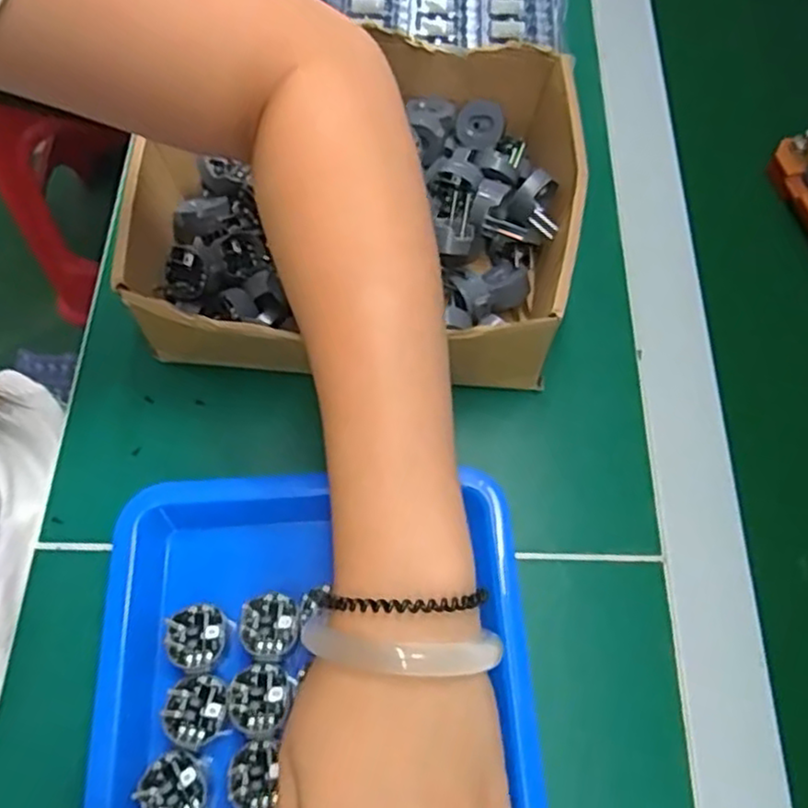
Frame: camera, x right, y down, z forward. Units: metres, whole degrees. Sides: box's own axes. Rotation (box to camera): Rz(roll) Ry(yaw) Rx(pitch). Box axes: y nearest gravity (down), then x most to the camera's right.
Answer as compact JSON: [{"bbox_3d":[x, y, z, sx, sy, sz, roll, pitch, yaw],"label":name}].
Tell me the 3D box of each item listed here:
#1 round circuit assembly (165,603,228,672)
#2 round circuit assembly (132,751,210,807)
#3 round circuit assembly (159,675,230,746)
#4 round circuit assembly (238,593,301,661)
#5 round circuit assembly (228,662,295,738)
[{"bbox_3d":[-0.091,0.100,0.304,0.026,0.004,0.026,1,66,-2],"label":"round circuit assembly"},{"bbox_3d":[-0.092,0.154,0.279,0.027,0.004,0.026,1,66,-2],"label":"round circuit assembly"},{"bbox_3d":[-0.087,0.127,0.292,0.026,0.004,0.027,1,66,-2],"label":"round circuit assembly"},{"bbox_3d":[-0.059,0.097,0.306,0.026,0.004,0.027,1,66,-2],"label":"round circuit assembly"},{"bbox_3d":[-0.061,0.123,0.294,0.025,0.004,0.028,20,66,7],"label":"round circuit assembly"}]

